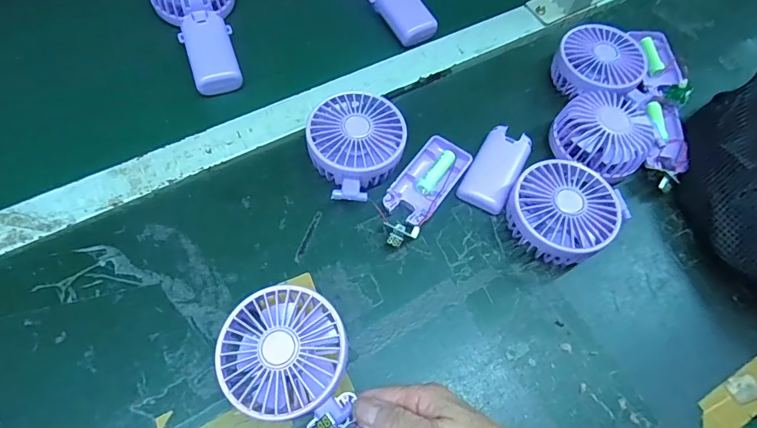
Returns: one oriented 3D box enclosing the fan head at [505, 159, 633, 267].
[{"bbox_3d":[0.155,-0.001,0.383,0.089,0.046,0.083,1,62,-3],"label":"fan head"}]

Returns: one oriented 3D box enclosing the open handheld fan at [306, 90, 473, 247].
[{"bbox_3d":[0.002,-0.050,0.403,0.130,0.043,0.113,32,65,13],"label":"open handheld fan"}]

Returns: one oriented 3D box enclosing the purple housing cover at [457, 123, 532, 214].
[{"bbox_3d":[0.109,-0.043,0.420,0.042,0.018,0.086,28,64,11],"label":"purple housing cover"}]

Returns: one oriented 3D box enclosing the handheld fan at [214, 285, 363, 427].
[{"bbox_3d":[-0.035,0.131,0.297,0.079,0.027,0.181,-34,78,-19],"label":"handheld fan"}]

